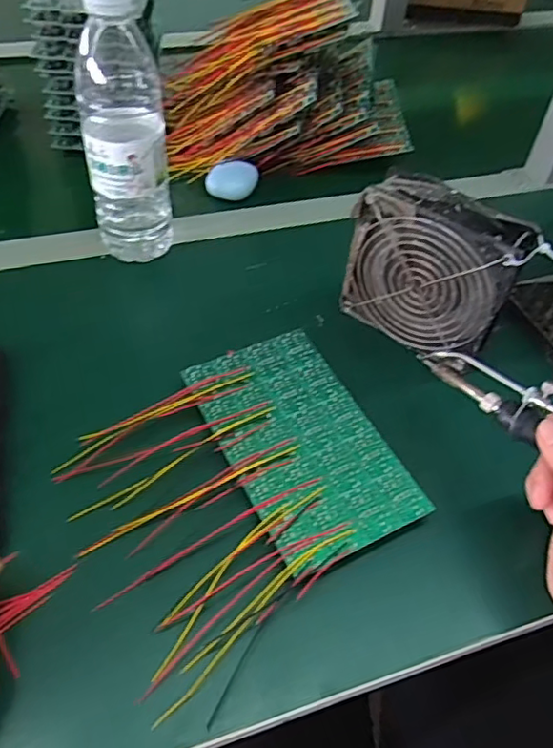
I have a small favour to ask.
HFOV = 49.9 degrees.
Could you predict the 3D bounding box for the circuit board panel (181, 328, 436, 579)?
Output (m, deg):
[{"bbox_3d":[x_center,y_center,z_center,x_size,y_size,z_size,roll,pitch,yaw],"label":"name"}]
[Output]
[{"bbox_3d":[0.016,0.041,0.407,0.101,0.007,0.171,-20,54,-21],"label":"circuit board panel"}]

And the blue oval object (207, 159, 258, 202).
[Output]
[{"bbox_3d":[-0.045,-0.203,0.617,0.042,0.020,0.060,24,51,15],"label":"blue oval object"}]

